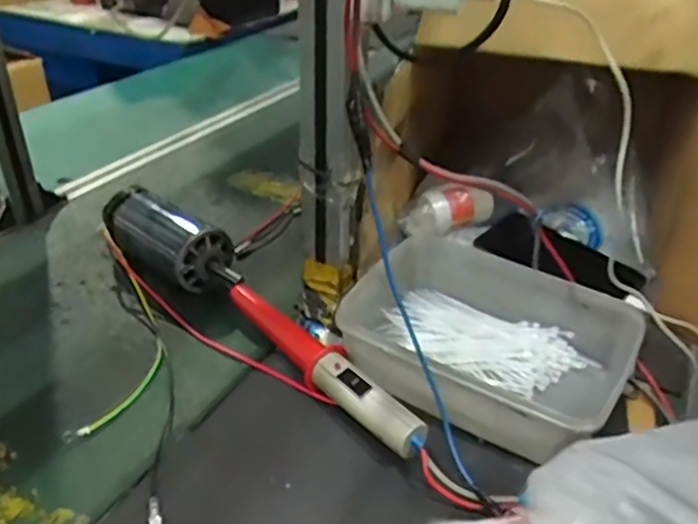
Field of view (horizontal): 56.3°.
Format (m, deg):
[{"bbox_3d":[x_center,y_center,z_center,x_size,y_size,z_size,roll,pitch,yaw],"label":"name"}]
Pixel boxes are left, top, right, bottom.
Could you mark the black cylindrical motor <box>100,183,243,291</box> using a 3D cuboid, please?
[{"bbox_3d":[-0.186,-0.018,0.693,0.196,0.067,0.066,23,38,31],"label":"black cylindrical motor"}]

